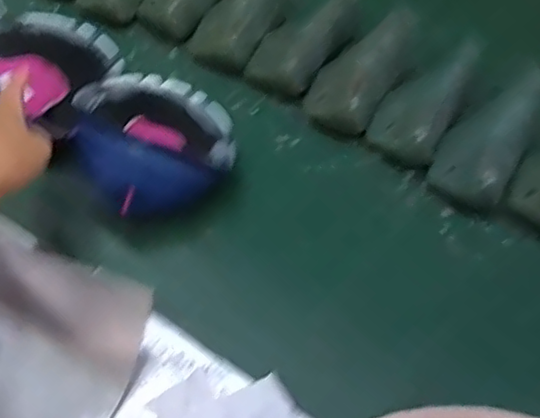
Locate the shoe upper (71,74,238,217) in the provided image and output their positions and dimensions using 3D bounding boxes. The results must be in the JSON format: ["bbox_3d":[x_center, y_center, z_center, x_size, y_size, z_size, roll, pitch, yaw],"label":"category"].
[{"bbox_3d":[-0.115,-0.082,0.638,0.144,0.089,0.190,-5,57,-5],"label":"shoe upper"}]

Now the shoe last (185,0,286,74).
[{"bbox_3d":[-0.026,-0.246,0.770,0.083,0.061,0.173,30,61,17],"label":"shoe last"}]

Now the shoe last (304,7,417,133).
[{"bbox_3d":[0.108,-0.163,0.715,0.085,0.059,0.165,27,60,15],"label":"shoe last"}]

